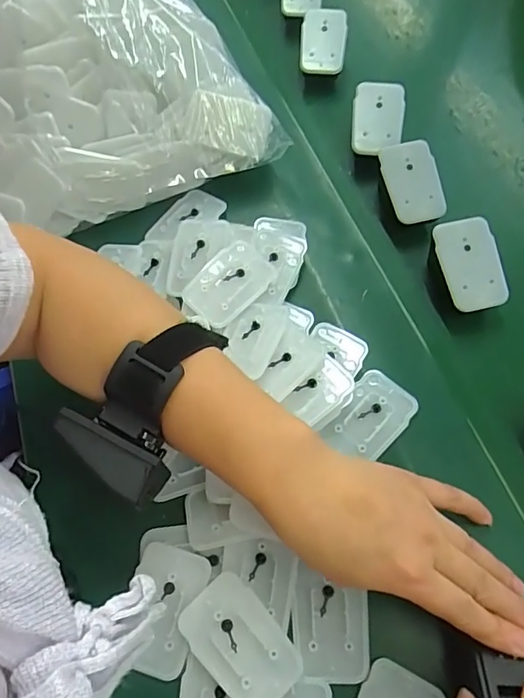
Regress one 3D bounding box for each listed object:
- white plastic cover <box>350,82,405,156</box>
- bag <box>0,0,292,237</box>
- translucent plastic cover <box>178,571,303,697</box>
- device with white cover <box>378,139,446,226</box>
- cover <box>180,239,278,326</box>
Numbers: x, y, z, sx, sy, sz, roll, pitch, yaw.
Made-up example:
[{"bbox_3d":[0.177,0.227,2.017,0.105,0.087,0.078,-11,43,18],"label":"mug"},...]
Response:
[{"bbox_3d":[0.102,-0.201,0.440,0.045,0.010,0.061,5,93,3],"label":"white plastic cover"},{"bbox_3d":[-0.164,-0.255,0.452,0.268,0.115,0.284,-19,65,-6],"label":"bag"},{"bbox_3d":[-0.012,0.171,0.290,0.046,0.010,0.069,-40,69,-15],"label":"translucent plastic cover"},{"bbox_3d":[0.122,-0.136,0.406,0.040,0.008,0.066,-18,86,14],"label":"device with white cover"},{"bbox_3d":[-0.024,-0.051,0.376,0.068,0.009,0.042,-42,70,-16],"label":"cover"}]

